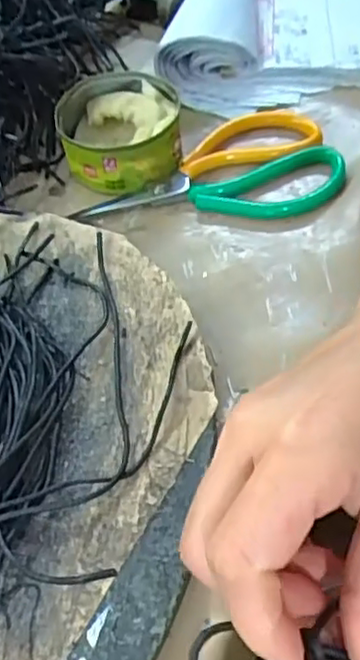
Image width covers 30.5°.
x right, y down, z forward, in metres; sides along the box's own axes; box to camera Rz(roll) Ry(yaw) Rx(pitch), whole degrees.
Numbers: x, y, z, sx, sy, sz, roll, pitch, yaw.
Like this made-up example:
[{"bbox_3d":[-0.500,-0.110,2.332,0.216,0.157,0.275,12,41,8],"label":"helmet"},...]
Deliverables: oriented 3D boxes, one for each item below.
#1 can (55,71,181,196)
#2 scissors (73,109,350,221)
[{"bbox_3d":[-0.041,-0.136,0.455,0.082,0.042,0.078,-11,53,-1],"label":"can"},{"bbox_3d":[0.018,-0.114,0.446,0.169,0.011,0.101,-7,53,2],"label":"scissors"}]

